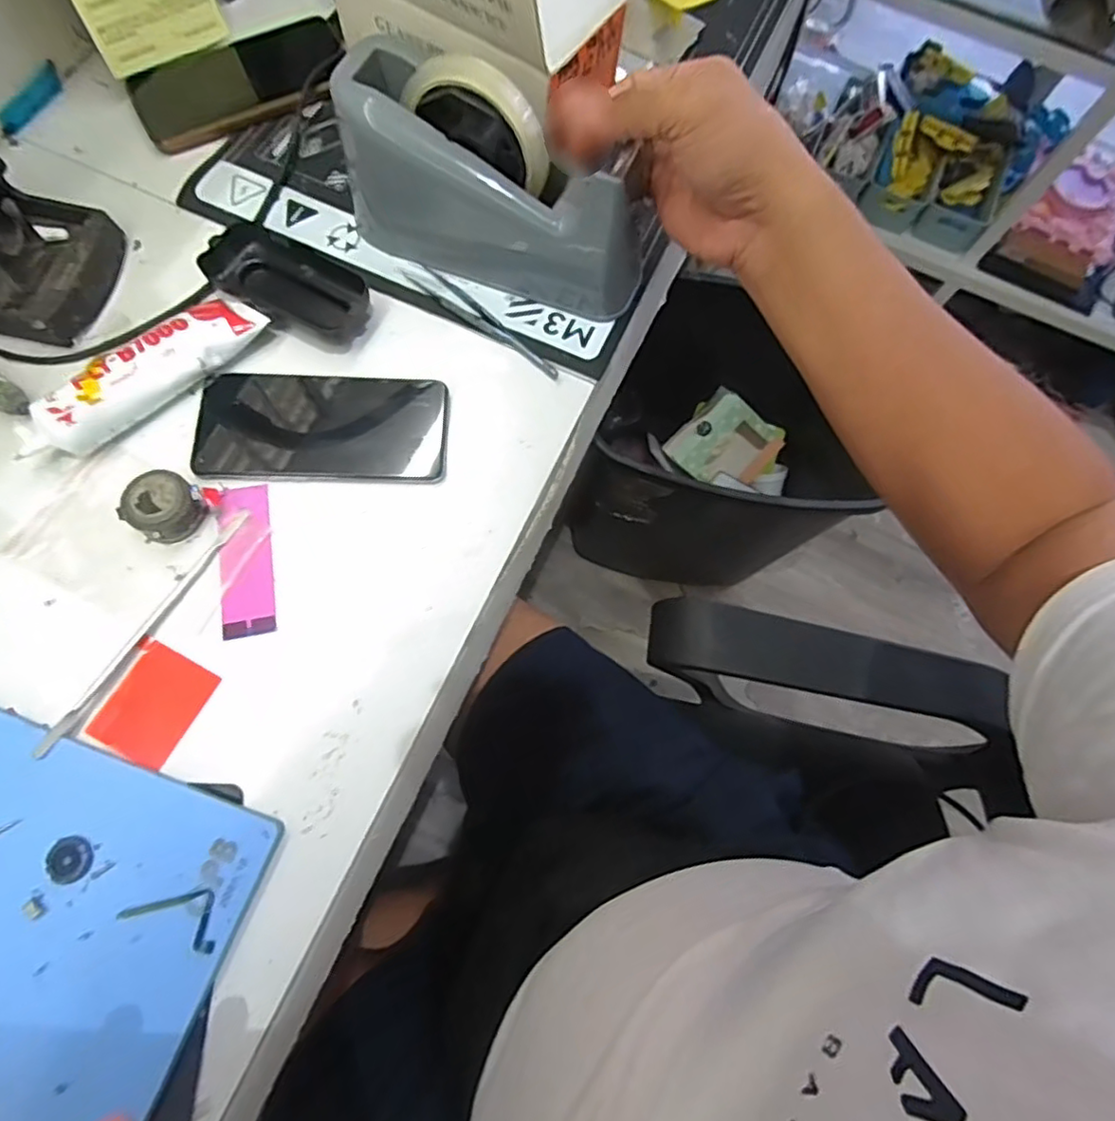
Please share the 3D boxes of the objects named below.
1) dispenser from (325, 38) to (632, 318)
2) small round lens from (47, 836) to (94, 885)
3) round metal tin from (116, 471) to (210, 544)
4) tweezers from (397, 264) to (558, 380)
[{"bbox_3d":[-0.041,-0.235,0.397,0.190,0.115,0.064,30,73,7],"label":"dispenser"},{"bbox_3d":[-0.249,0.153,0.316,0.020,0.006,0.022,1,73,-3],"label":"small round lens"},{"bbox_3d":[-0.236,-0.032,0.371,0.035,0.026,0.039,36,74,8],"label":"round metal tin"},{"bbox_3d":[-0.054,-0.166,0.426,0.133,0.005,0.020,43,75,9],"label":"tweezers"}]

